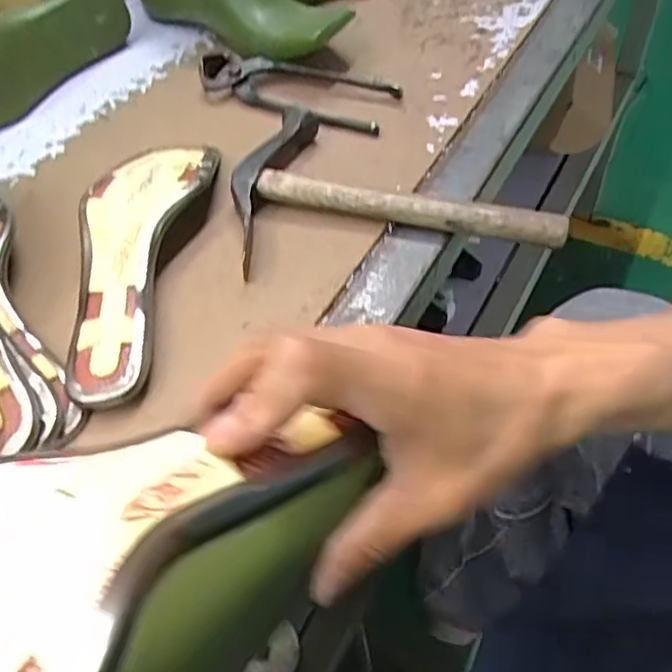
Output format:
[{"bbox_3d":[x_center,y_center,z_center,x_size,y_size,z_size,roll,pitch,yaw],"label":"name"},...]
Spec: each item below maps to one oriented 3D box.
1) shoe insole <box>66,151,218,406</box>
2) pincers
[{"bbox_3d":[-0.132,-0.058,0.446,0.077,0.022,0.227,1,52,4],"label":"shoe insole"},{"bbox_3d":[-0.036,-0.208,0.580,0.167,0.023,0.062,12,53,13],"label":"pincers"}]

